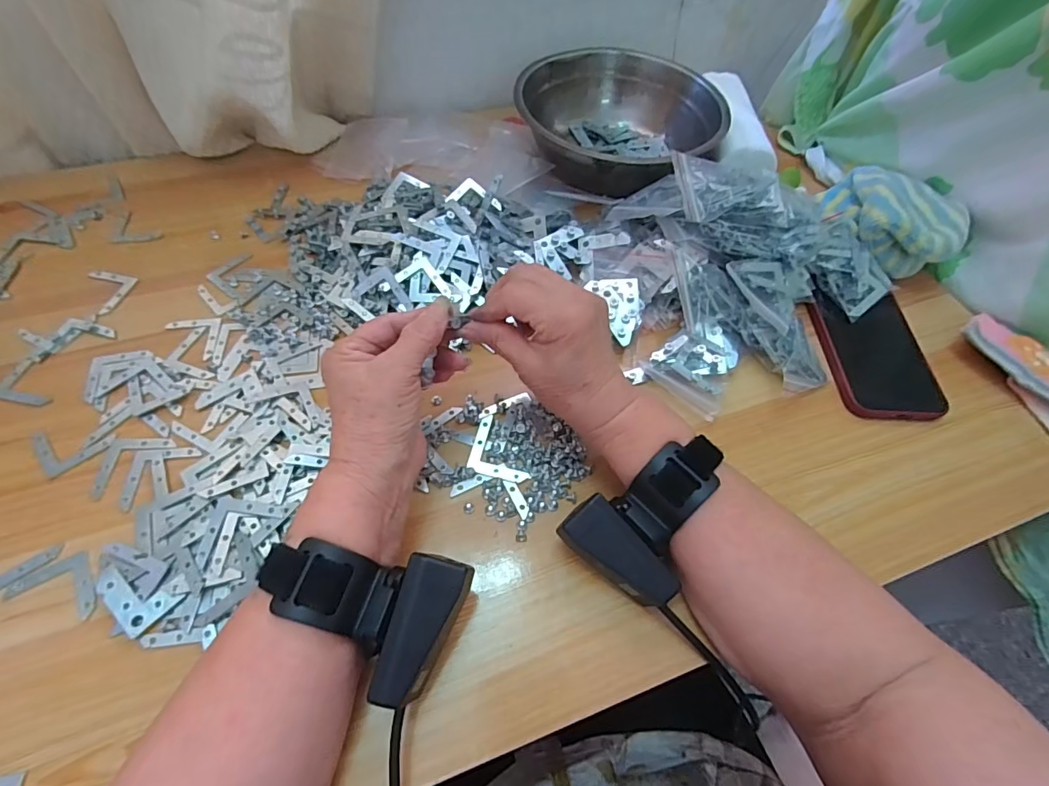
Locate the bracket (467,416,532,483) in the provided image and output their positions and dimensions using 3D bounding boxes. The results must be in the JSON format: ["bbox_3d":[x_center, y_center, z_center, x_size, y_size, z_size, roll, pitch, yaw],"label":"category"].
[{"bbox_3d":[-0.024,0.043,0.336,0.034,0.005,0.055,-27,63,-18],"label":"bracket"}]

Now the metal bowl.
[{"bbox_3d":[0.094,-0.280,0.508,0.188,0.070,0.179,1,58,-2],"label":"metal bowl"}]

